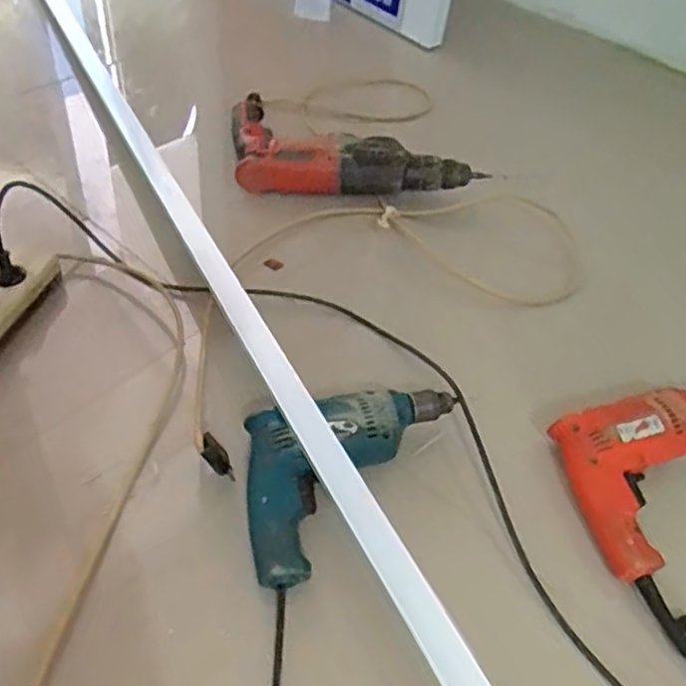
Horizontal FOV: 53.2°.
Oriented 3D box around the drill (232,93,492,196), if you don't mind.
[{"bbox_3d":[0.011,-0.315,1.048,0.345,0.078,0.236,-1,48,-8],"label":"drill"}]

